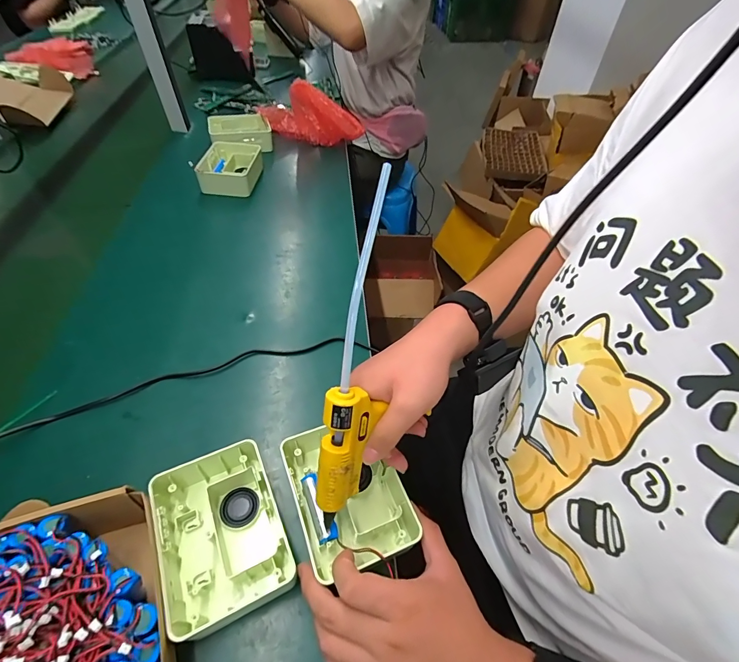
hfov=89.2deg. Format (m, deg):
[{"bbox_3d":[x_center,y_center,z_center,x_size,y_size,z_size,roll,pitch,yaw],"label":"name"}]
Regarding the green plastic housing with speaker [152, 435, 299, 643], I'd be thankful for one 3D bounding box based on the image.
[{"bbox_3d":[-0.141,0.192,0.362,0.107,0.047,0.148,-20,53,-18],"label":"green plastic housing with speaker"}]

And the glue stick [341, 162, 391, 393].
[{"bbox_3d":[-0.006,-0.047,0.319,0.012,0.011,0.195,12,90,8],"label":"glue stick"}]

